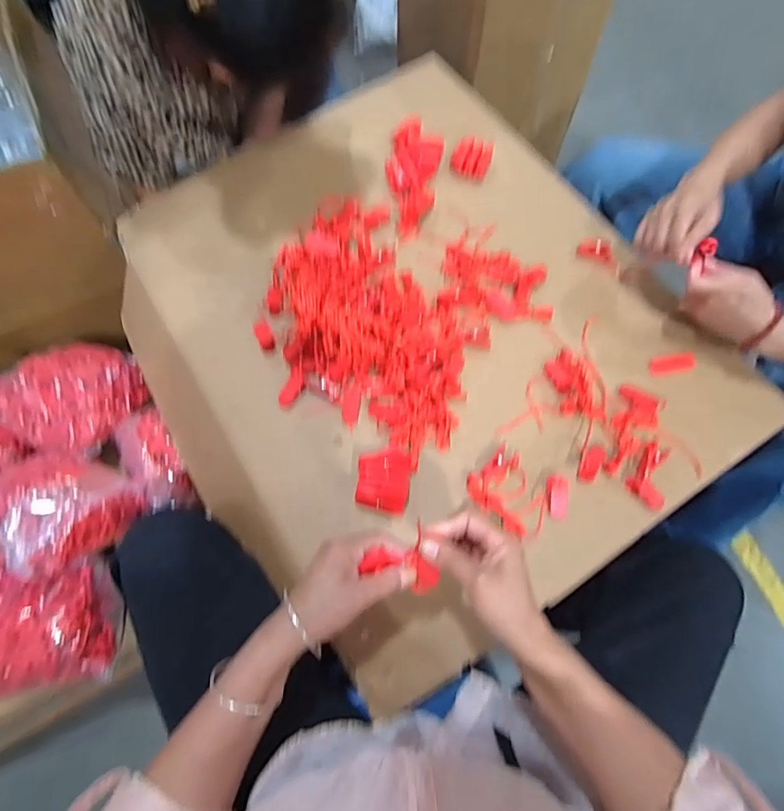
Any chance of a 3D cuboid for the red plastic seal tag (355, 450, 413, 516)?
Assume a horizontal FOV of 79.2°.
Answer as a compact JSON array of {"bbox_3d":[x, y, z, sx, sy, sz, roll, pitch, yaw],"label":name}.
[{"bbox_3d":[-0.009,0.090,0.565,0.061,0.041,0.071,7,68,3],"label":"red plastic seal tag"}]

